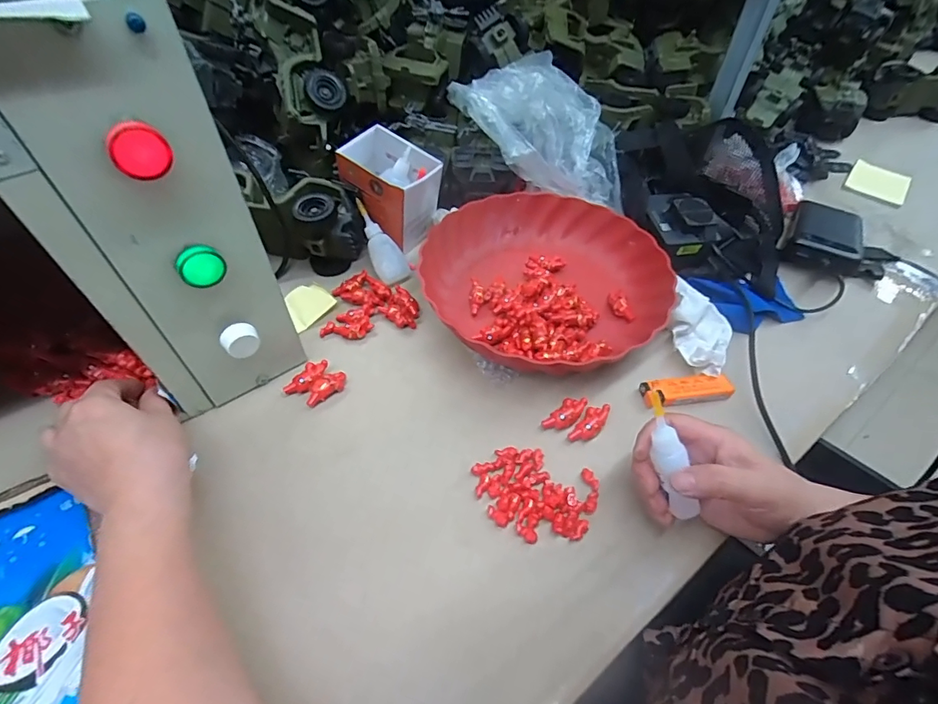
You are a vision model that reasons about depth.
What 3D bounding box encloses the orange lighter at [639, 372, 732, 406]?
[{"bbox_3d":[0.195,0.034,0.407,0.078,0.012,0.024,-7,50,-7],"label":"orange lighter"}]

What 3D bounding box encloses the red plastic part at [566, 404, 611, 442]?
[{"bbox_3d":[0.102,0.060,0.381,0.044,0.009,0.019,-42,62,-12],"label":"red plastic part"}]

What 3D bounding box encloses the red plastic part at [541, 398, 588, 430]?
[{"bbox_3d":[0.082,0.052,0.381,0.042,0.007,0.020,-34,59,-10],"label":"red plastic part"}]

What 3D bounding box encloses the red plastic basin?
[{"bbox_3d":[0.072,-0.079,0.467,0.230,0.047,0.220,0,50,-1],"label":"red plastic basin"}]

